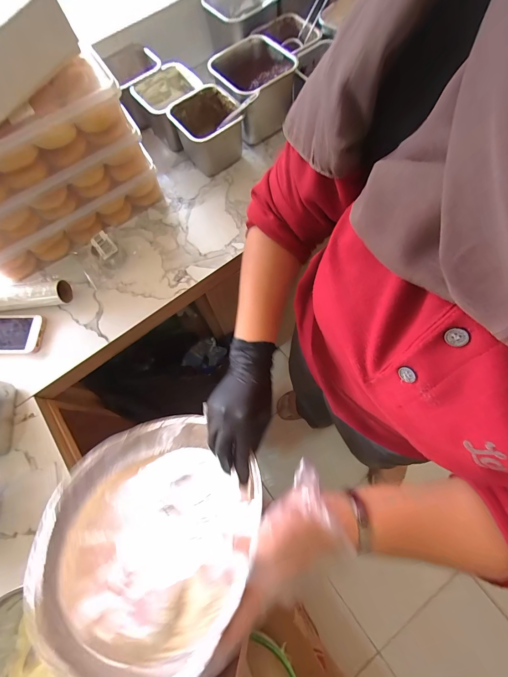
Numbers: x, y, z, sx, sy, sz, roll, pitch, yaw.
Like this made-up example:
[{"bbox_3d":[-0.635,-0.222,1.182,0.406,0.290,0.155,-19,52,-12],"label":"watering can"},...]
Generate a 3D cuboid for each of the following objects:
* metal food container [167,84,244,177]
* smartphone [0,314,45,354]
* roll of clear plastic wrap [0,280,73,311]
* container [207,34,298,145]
[{"bbox_3d":[-0.087,-0.400,0.573,0.109,0.100,0.119,-41,72,-9],"label":"metal food container"},{"bbox_3d":[-0.437,-0.010,0.504,0.127,0.011,0.072,-2,70,4],"label":"smartphone"},{"bbox_3d":[-0.473,-0.065,0.504,0.297,0.030,0.031,-8,70,2],"label":"roll of clear plastic wrap"},{"bbox_3d":[0.006,-0.482,0.573,0.143,0.106,0.144,-34,71,-7],"label":"container"}]

